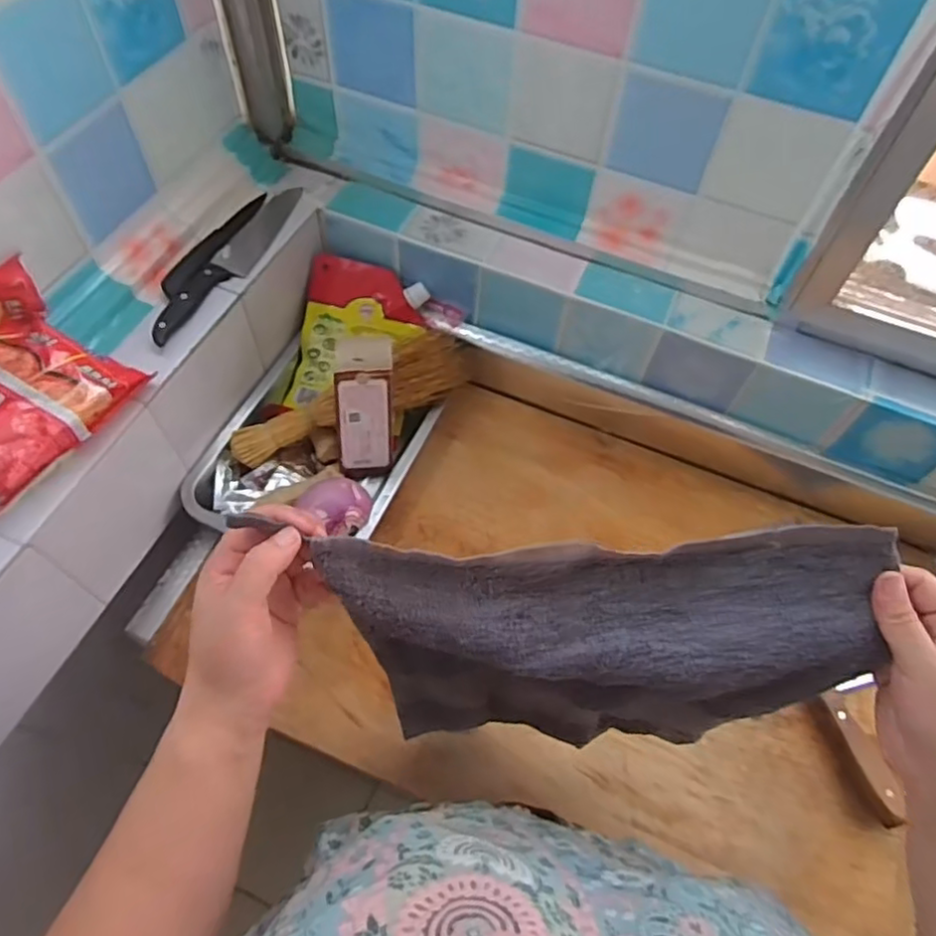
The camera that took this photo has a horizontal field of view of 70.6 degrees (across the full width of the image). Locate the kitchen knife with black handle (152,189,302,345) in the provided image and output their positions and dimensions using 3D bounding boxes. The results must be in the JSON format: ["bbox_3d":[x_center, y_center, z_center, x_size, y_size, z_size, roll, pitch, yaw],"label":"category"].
[{"bbox_3d":[-0.241,-0.214,0.676,0.041,0.019,0.246,20,60,9],"label":"kitchen knife with black handle"}]

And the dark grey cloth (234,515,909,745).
[{"bbox_3d":[0.079,0.100,0.395,0.309,0.031,0.130,1,96,3],"label":"dark grey cloth"}]

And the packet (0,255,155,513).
[{"bbox_3d":[-0.363,-0.066,0.514,0.141,0.068,0.173,44,50,-18],"label":"packet"}]

